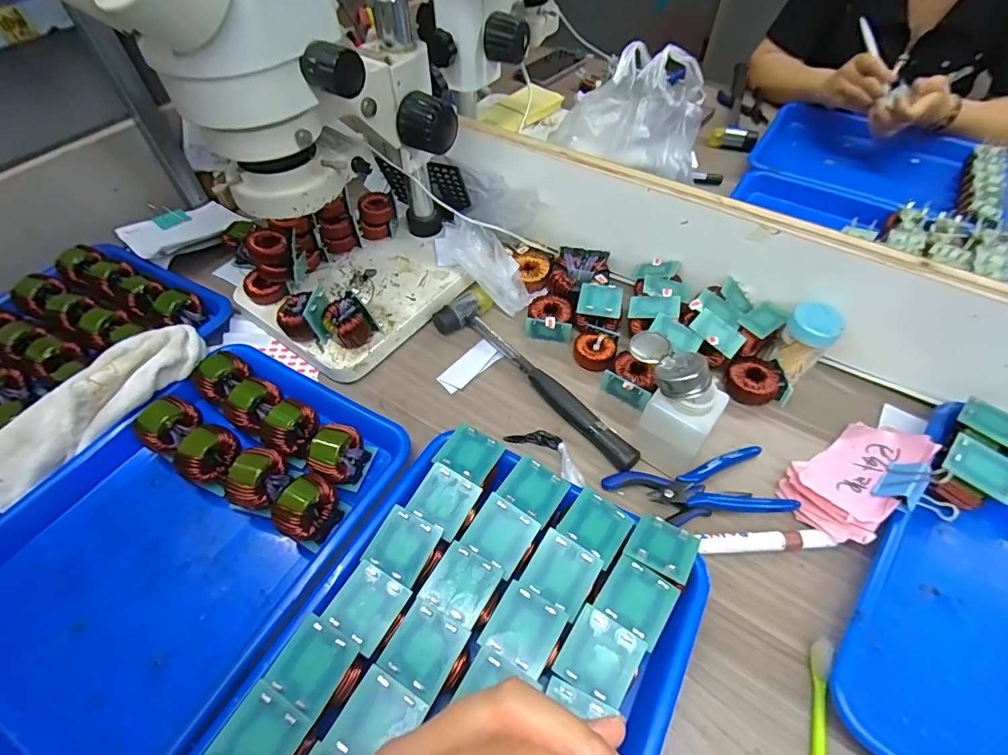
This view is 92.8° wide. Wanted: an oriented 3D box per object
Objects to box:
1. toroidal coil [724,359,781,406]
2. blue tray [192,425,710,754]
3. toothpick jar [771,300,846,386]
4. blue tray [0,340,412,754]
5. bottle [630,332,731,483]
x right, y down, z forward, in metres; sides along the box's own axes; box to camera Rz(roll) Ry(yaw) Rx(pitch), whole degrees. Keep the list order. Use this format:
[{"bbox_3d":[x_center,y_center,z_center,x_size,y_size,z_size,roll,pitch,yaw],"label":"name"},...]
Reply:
[{"bbox_3d":[0.247,0.004,0.480,0.047,0.025,0.042,23,56,18],"label":"toroidal coil"},{"bbox_3d":[-0.023,0.200,0.316,0.245,0.044,0.314,22,56,17],"label":"blue tray"},{"bbox_3d":[0.294,-0.034,0.475,0.044,0.069,0.043,-1,52,1],"label":"toothpick jar"},{"bbox_3d":[-0.261,0.126,0.383,0.256,0.053,0.333,25,57,19],"label":"blue tray"},{"bbox_3d":[0.135,0.020,0.404,0.088,0.089,0.067,29,59,21],"label":"bottle"}]

